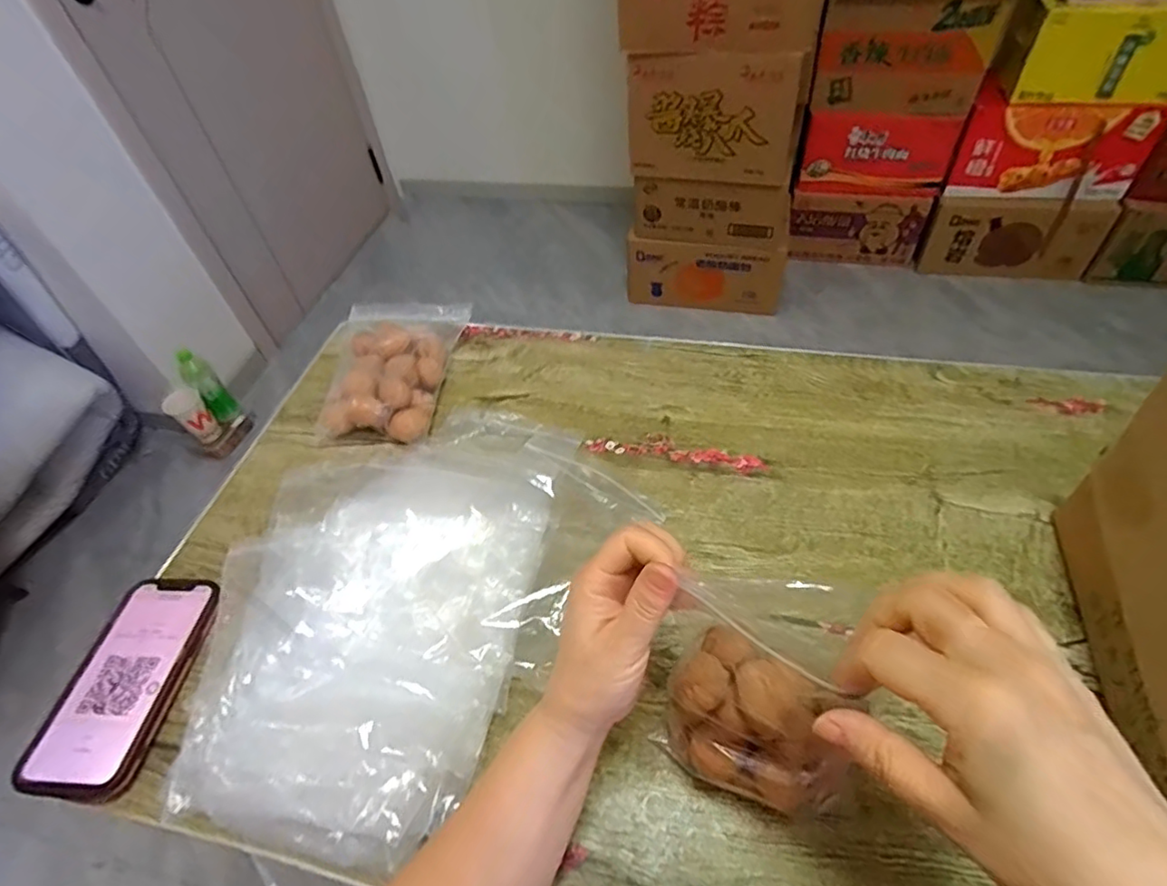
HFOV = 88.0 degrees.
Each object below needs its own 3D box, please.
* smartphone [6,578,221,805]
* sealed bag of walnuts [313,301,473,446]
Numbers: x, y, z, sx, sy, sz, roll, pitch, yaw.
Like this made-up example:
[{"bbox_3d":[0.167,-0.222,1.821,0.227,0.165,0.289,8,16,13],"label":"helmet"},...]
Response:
[{"bbox_3d":[-0.343,0.177,0.457,0.083,0.016,0.160,4,51,9],"label":"smartphone"},{"bbox_3d":[-0.208,-0.088,0.651,0.145,0.045,0.201,-2,50,4],"label":"sealed bag of walnuts"}]

